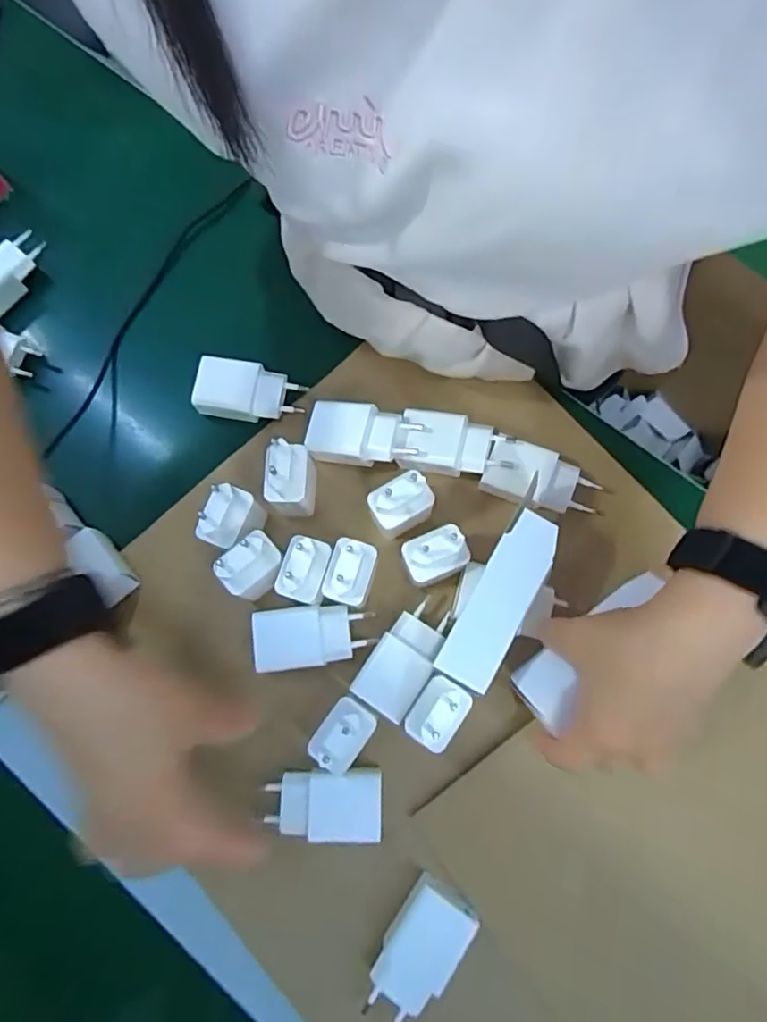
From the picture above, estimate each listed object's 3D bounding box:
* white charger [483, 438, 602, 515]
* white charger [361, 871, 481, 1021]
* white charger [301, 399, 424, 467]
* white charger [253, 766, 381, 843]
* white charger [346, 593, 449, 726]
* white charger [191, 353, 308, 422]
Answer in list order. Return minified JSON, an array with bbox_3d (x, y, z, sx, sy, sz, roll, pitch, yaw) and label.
[{"bbox_3d":[0.110,-0.020,0.413,0.079,0.032,0.036,21,78,6],"label":"white charger"},{"bbox_3d":[0.020,0.263,0.346,0.040,0.024,0.077,31,79,8],"label":"white charger"},{"bbox_3d":[-0.015,-0.051,0.415,0.075,0.038,0.040,10,77,4],"label":"white charger"},{"bbox_3d":[-0.039,0.182,0.368,0.074,0.026,0.040,-1,76,1],"label":"white charger"},{"bbox_3d":[0.013,0.096,0.386,0.037,0.028,0.074,32,79,8],"label":"white charger"},{"bbox_3d":[-0.099,-0.087,0.433,0.075,0.022,0.043,6,76,3],"label":"white charger"}]

